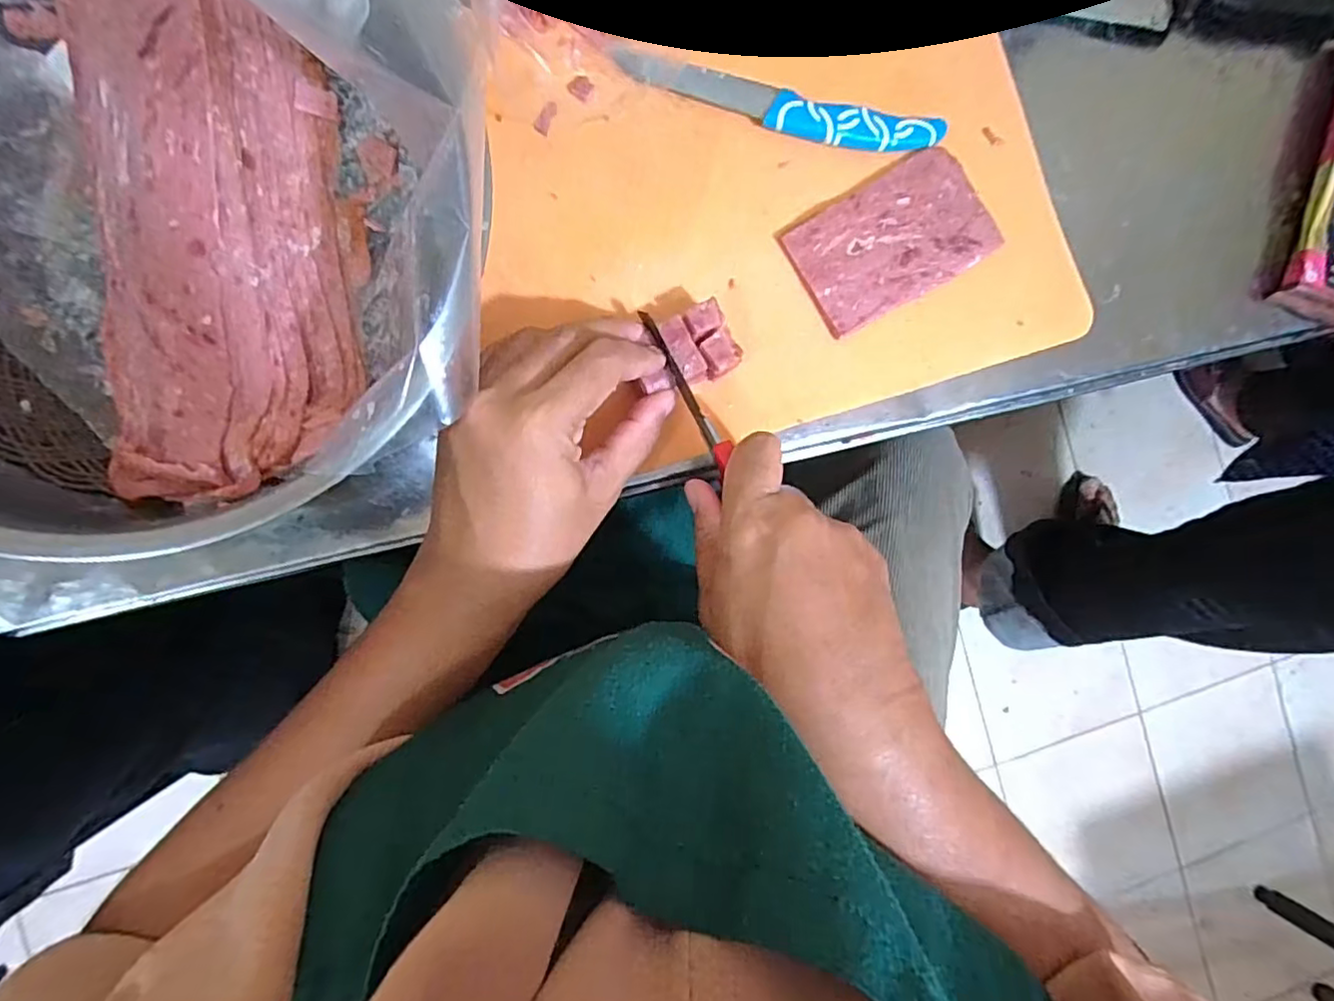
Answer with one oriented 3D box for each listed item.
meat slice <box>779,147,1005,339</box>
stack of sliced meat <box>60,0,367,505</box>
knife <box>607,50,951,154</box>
[{"bbox_3d":[0.120,-0.138,0.323,0.105,0.008,0.065,-30,94,-8],"label":"meat slice"},{"bbox_3d":[-0.191,-0.110,0.264,0.094,0.047,0.213,-7,90,-8],"label":"stack of sliced meat"},{"bbox_3d":[0.062,-0.204,0.317,0.171,0.010,0.026,8,88,-8],"label":"knife"}]

